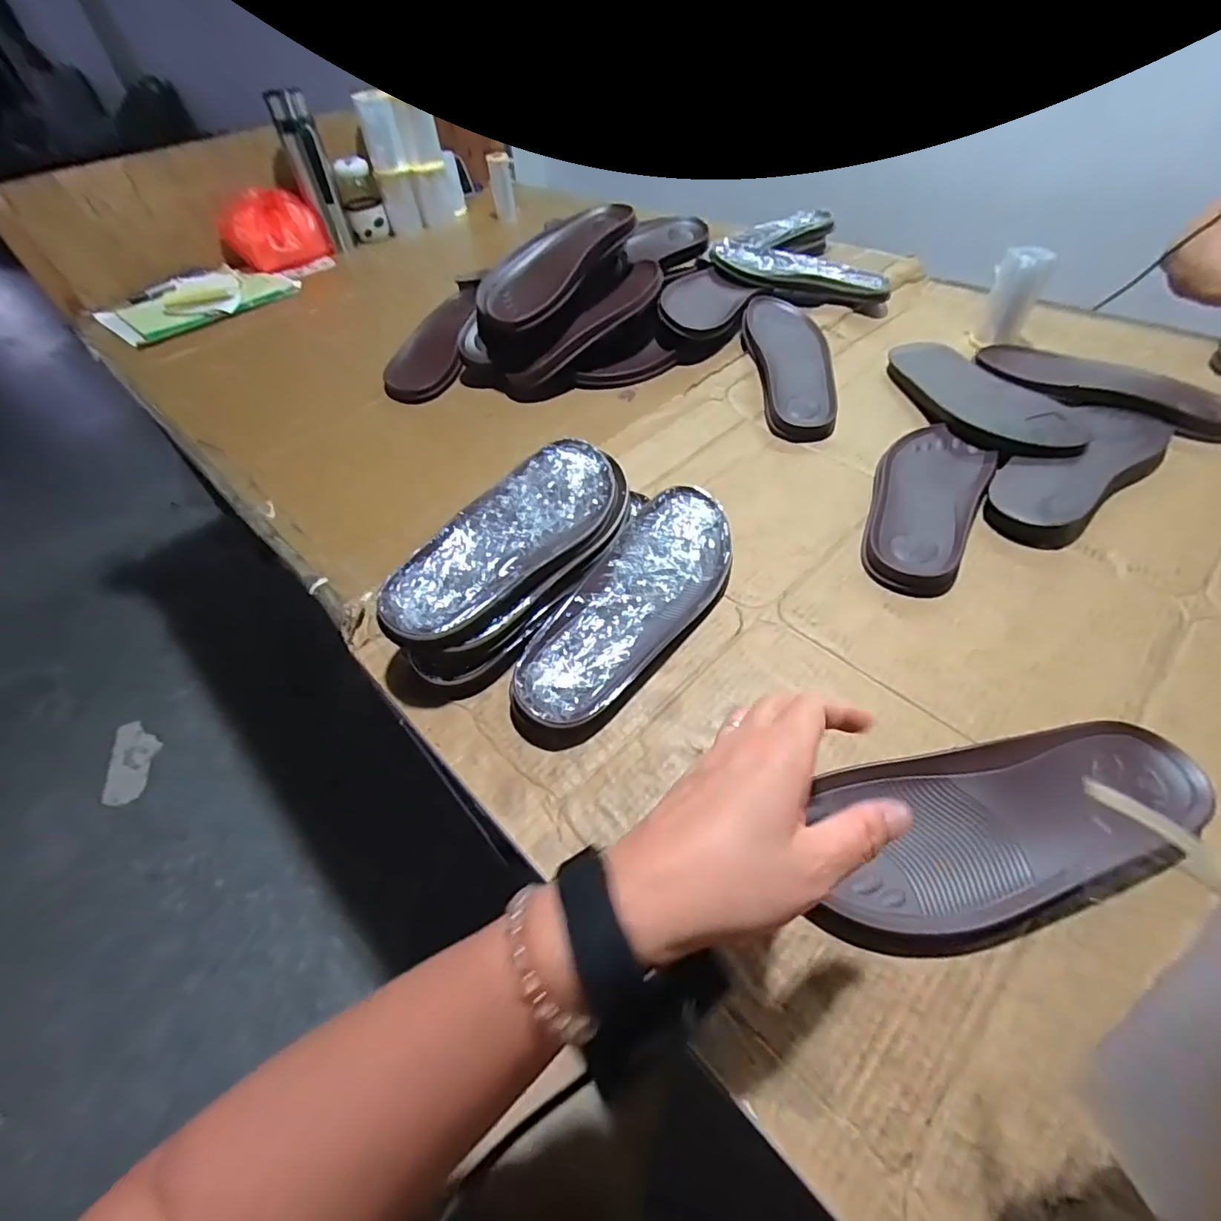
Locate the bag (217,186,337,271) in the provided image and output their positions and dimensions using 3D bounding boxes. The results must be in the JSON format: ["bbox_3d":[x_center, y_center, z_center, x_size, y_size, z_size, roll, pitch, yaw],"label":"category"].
[{"bbox_3d":[-0.633,-0.716,1.029,0.174,0.100,0.109,-22,53,-13],"label":"bag"}]

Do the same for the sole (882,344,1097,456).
[{"bbox_3d":[0.394,-0.238,0.603,0.093,0.026,0.247,-17,52,-10],"label":"sole"}]

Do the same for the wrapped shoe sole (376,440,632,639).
[{"bbox_3d":[-0.074,-0.062,0.452,0.104,0.016,0.249,36,55,8],"label":"wrapped shoe sole"}]

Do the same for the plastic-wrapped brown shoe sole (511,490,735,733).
[{"bbox_3d":[0.022,-0.005,0.444,0.091,0.035,0.248,24,57,22],"label":"plastic-wrapped brown shoe sole"}]

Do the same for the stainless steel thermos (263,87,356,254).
[{"bbox_3d":[-0.546,-0.798,1.015,0.067,0.227,0.070,-21,53,-12],"label":"stainless steel thermos"}]

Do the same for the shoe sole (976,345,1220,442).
[{"bbox_3d":[0.551,-0.251,0.614,0.251,0.022,0.076,32,60,26],"label":"shoe sole"}]

